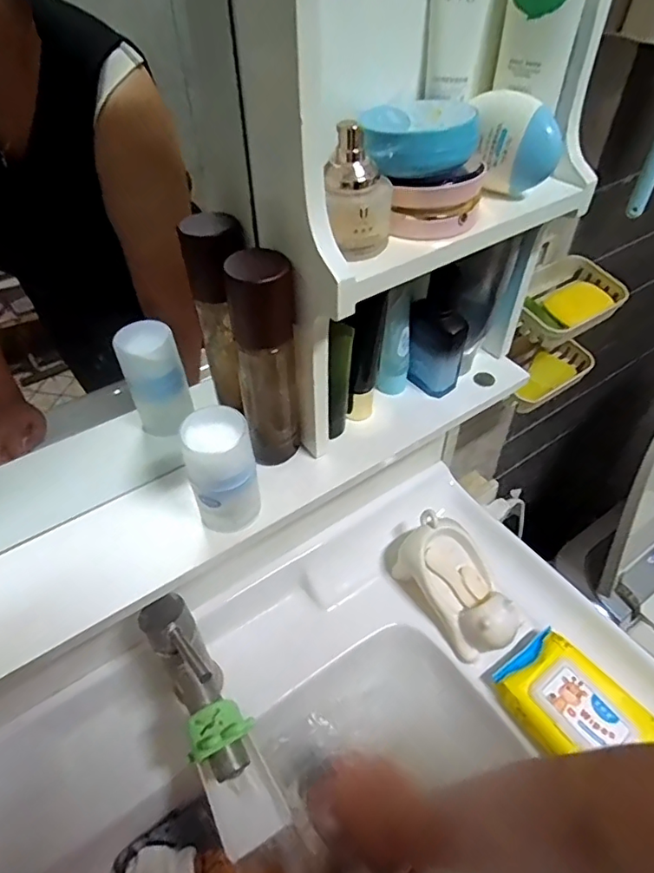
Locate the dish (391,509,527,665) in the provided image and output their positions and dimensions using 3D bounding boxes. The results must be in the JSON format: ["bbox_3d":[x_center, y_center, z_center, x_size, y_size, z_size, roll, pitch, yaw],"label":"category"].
[{"bbox_3d":[0.156,0.174,0.619,0.092,0.077,0.154,-27,52,-24],"label":"dish"}]

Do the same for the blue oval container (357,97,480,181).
[{"bbox_3d":[0.058,-0.191,0.332,0.068,0.031,0.072,6,46,6],"label":"blue oval container"}]

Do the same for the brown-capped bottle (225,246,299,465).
[{"bbox_3d":[-0.043,-0.050,0.385,0.042,0.165,0.034,-5,46,-5],"label":"brown-capped bottle"}]

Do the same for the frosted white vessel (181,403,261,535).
[{"bbox_3d":[-0.075,0.028,0.380,0.045,0.092,0.040,-13,47,-12],"label":"frosted white vessel"}]

